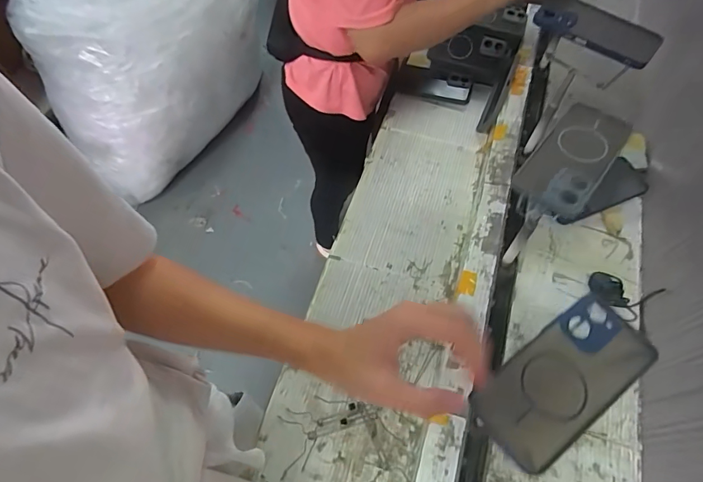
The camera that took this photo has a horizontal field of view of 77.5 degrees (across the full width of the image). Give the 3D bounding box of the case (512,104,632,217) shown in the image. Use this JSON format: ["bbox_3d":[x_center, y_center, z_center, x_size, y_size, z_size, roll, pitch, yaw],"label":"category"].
[{"bbox_3d":[0.252,-0.099,0.495,0.074,0.018,0.162,35,65,17],"label":"case"}]

